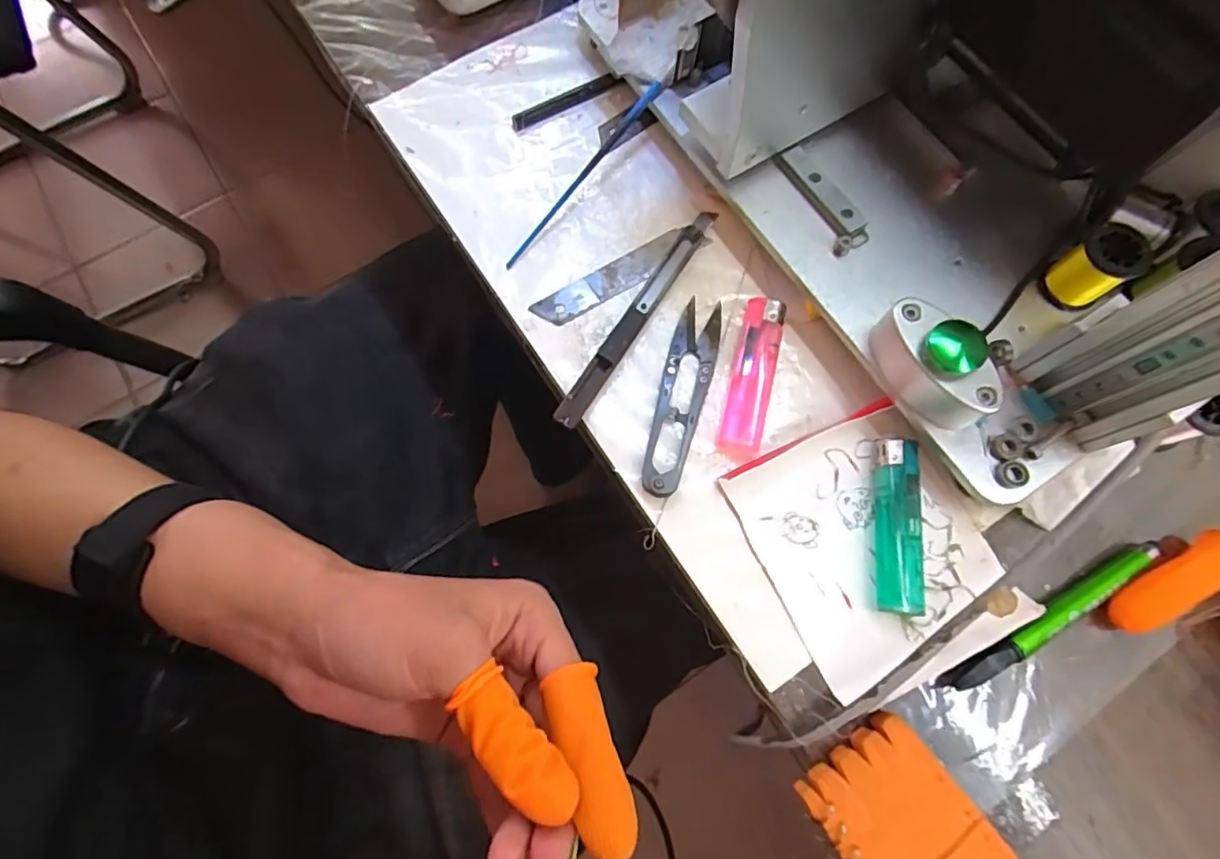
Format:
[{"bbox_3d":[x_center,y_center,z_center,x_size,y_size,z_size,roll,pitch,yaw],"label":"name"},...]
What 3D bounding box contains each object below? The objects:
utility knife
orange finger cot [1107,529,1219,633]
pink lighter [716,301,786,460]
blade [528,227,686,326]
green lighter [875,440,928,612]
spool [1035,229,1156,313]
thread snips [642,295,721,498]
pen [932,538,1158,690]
[{"bbox_3d":[0.015,-0.059,0.291,0.014,0.010,0.138,33,77,10],"label":"utility knife"},{"bbox_3d":[0.242,0.066,0.249,0.059,0.020,0.020,-27,75,-6],"label":"orange finger cot"},{"bbox_3d":[0.069,-0.025,0.281,0.019,0.011,0.080,13,74,5],"label":"pink lighter"},{"bbox_3d":[0.001,-0.078,0.301,0.086,0.004,0.018,-29,75,-7],"label":"blade"},{"bbox_3d":[0.130,0.043,0.259,0.020,0.011,0.076,5,74,3],"label":"green lighter"},{"bbox_3d":[0.218,-0.074,0.261,0.024,0.031,0.026,0,74,1],"label":"spool"},{"bbox_3d":[0.035,-0.017,0.279,0.022,0.011,0.102,14,75,6],"label":"thread snips"},{"bbox_3d":[0.190,0.081,0.249,0.117,0.012,0.011,-29,75,-7],"label":"pen"}]

